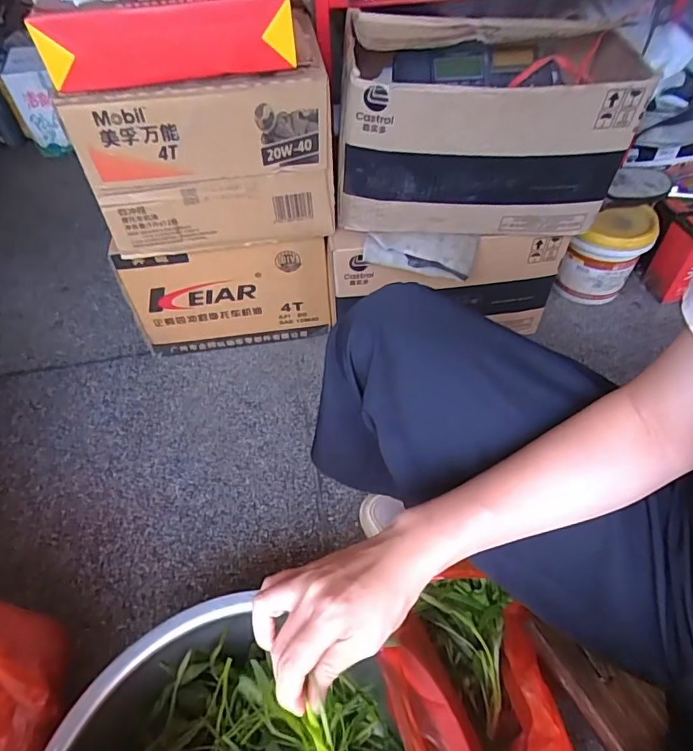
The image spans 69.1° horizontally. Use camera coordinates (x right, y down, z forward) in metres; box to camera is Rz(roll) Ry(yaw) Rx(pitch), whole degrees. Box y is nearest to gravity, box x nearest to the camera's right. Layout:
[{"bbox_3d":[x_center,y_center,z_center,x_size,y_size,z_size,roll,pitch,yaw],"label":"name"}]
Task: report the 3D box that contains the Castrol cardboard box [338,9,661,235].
[{"bbox_3d":[0.206,-0.378,0.775,0.429,0.234,0.248,-2,49,1],"label":"Castrol cardboard box"}]

